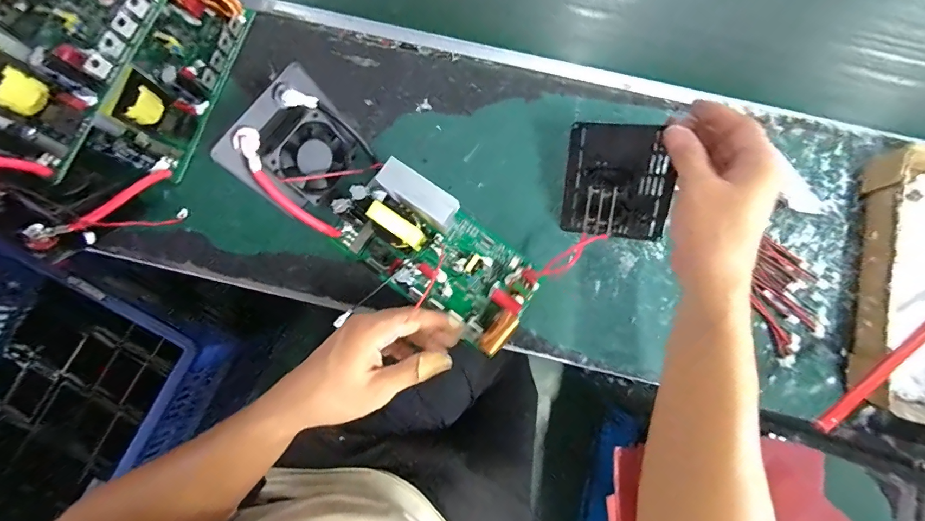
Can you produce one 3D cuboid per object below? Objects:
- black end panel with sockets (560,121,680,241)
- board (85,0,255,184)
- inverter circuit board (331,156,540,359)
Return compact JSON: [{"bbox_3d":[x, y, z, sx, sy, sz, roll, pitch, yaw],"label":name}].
[{"bbox_3d":[0.130,-0.062,0.341,0.088,0.030,0.094,10,116,17],"label":"black end panel with sockets"},{"bbox_3d":[-0.277,-0.177,0.386,0.079,0.056,0.184,19,83,3],"label":"board"},{"bbox_3d":[-0.022,-0.007,0.356,0.180,0.061,0.090,36,82,7],"label":"inverter circuit board"}]

